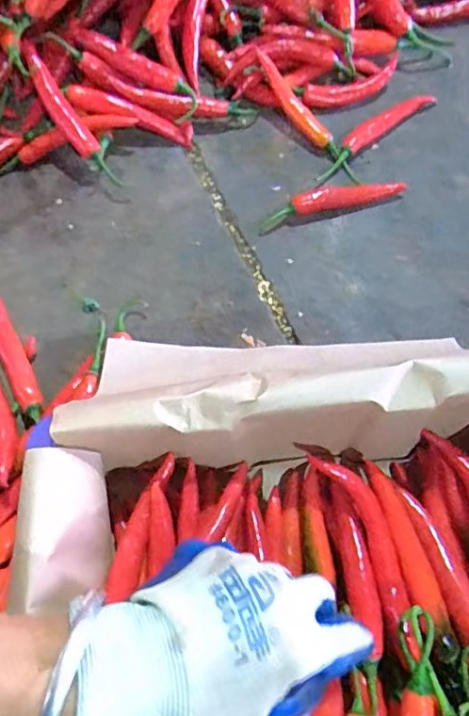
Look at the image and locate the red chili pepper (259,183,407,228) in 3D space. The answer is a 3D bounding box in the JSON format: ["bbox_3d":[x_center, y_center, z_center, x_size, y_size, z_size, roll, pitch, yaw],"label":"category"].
[{"bbox_3d":[0.092,-0.151,0.513,0.138,0.014,0.022,-12,71,-2],"label":"red chili pepper"}]

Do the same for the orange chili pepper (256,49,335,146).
[{"bbox_3d":[0.057,-0.253,0.533,0.026,0.018,0.109,-36,90,-10],"label":"orange chili pepper"}]

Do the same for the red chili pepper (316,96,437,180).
[{"bbox_3d":[0.139,-0.226,0.537,0.154,0.011,0.019,-37,74,-10],"label":"red chili pepper"}]

